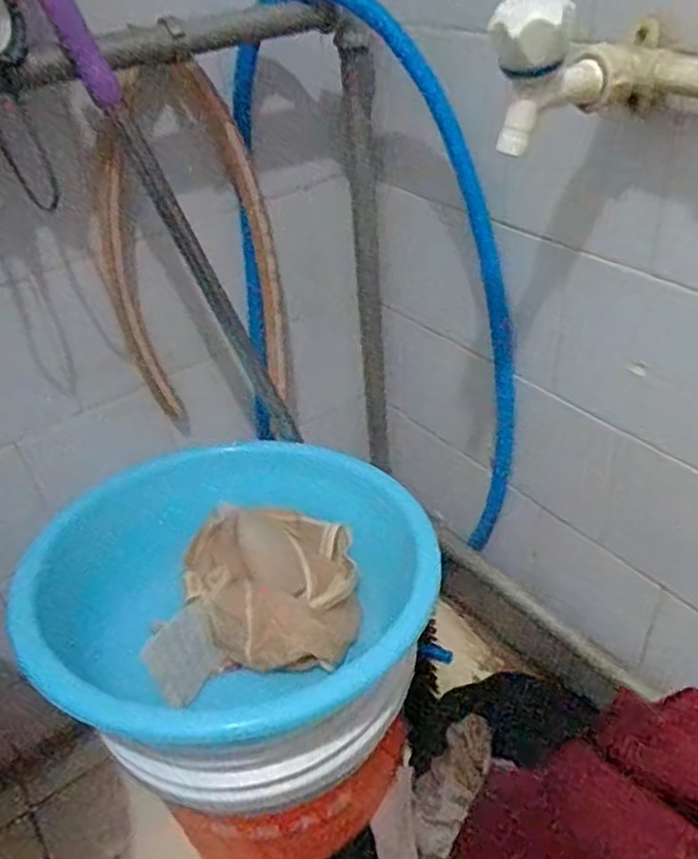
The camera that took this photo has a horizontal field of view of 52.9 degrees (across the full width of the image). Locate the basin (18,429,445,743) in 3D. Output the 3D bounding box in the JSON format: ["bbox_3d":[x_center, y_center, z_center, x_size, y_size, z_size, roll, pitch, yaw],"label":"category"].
[{"bbox_3d":[-0.095,0.130,0.638,0.343,0.106,0.310,-1,38,8],"label":"basin"}]

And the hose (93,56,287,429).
[{"bbox_3d":[-0.148,-0.158,0.695,0.177,0.351,0.048,-25,43,-22],"label":"hose"}]

